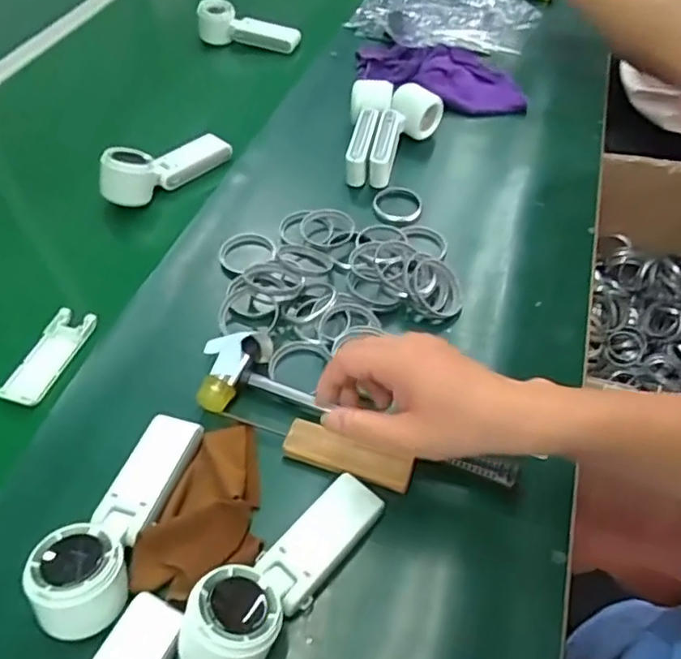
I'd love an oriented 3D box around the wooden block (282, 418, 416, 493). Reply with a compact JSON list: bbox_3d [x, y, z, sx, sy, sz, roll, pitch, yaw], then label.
[{"bbox_3d":[0.006,0.101,0.471,0.104,0.019,0.029,15,52,14],"label":"wooden block"}]

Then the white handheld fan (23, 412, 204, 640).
[{"bbox_3d":[-0.158,0.125,0.416,0.055,0.050,0.169,11,51,10],"label":"white handheld fan"}]

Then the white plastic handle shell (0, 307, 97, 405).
[{"bbox_3d":[-0.273,0.023,0.547,0.045,0.008,0.106,11,51,10],"label":"white plastic handle shell"}]

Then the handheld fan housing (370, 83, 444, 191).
[{"bbox_3d":[0.082,-0.236,0.716,0.073,0.062,0.136,9,51,9],"label":"handheld fan housing"}]

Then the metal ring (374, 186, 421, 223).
[{"bbox_3d":[0.067,-0.145,0.676,0.055,0.012,0.053,-1,50,1],"label":"metal ring"}]

